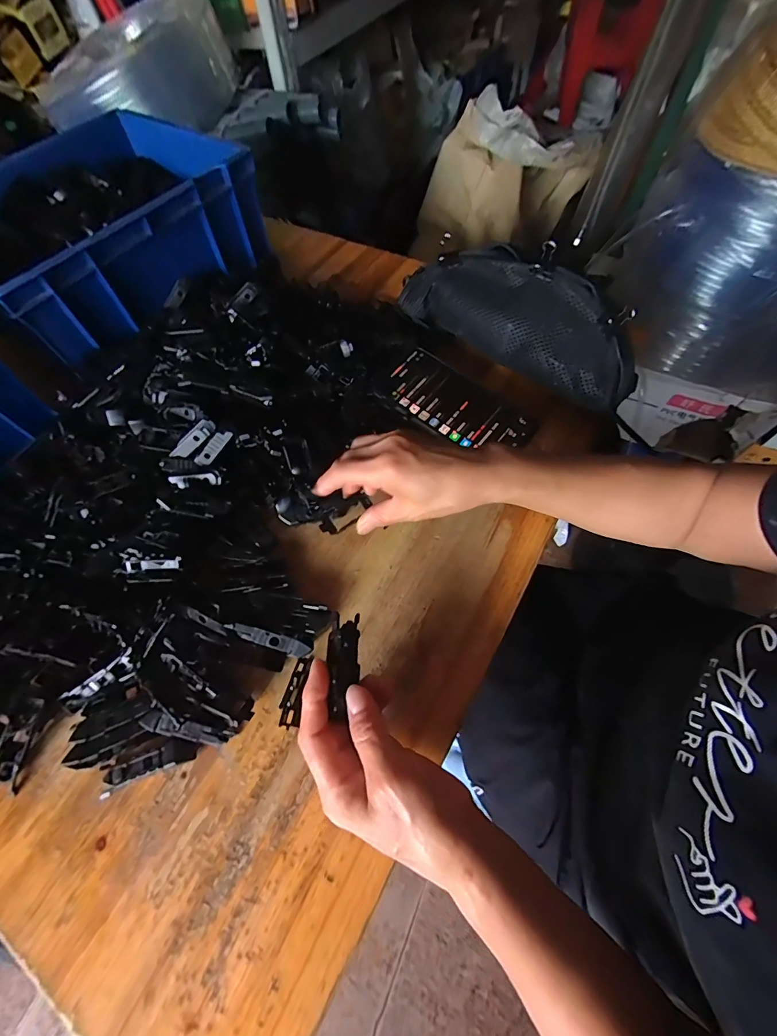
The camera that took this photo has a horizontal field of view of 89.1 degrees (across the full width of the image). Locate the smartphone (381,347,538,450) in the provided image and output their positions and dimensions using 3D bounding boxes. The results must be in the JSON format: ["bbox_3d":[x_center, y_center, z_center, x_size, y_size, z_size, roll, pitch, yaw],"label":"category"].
[{"bbox_3d":[0.071,-0.117,0.411,0.155,0.008,0.077,34,72,13],"label":"smartphone"}]

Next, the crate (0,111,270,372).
[{"bbox_3d":[-0.364,-0.361,0.493,0.271,0.102,0.330,31,68,17],"label":"crate"}]

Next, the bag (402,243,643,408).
[{"bbox_3d":[0.135,-0.216,0.416,0.271,0.071,0.072,34,69,19],"label":"bag"}]

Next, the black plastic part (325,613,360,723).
[{"bbox_3d":[-0.030,0.095,0.261,0.022,0.009,0.061,9,67,-25],"label":"black plastic part"}]

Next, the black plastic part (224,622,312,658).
[{"bbox_3d":[-0.092,0.093,0.302,0.064,0.004,0.012,22,64,-8],"label":"black plastic part"}]

